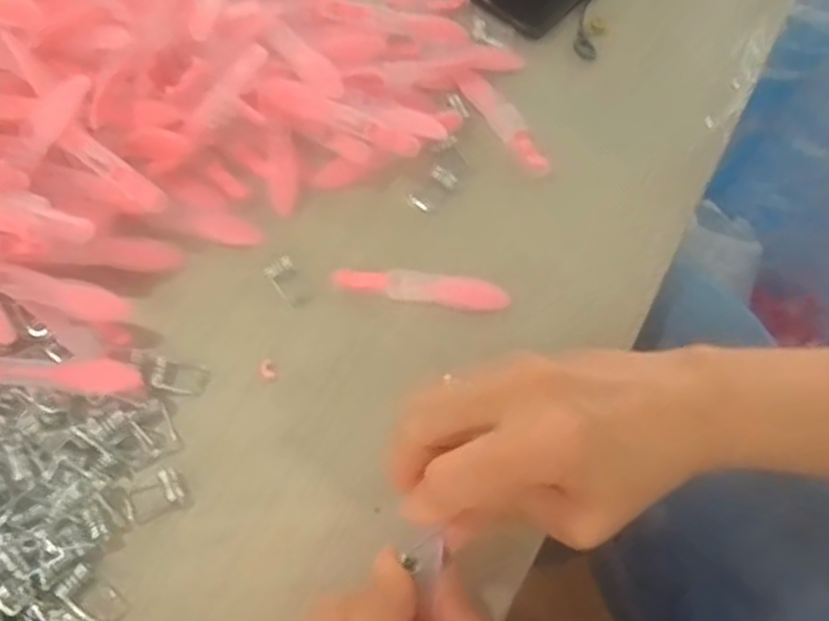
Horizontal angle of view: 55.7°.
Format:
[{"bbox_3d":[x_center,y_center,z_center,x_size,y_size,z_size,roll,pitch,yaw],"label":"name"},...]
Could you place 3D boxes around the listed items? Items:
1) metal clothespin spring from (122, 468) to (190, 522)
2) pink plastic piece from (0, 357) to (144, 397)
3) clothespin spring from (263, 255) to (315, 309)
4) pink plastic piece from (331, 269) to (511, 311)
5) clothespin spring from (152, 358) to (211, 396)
[{"bbox_3d":[-0.105,0.074,0.315,0.025,0.007,0.017,-21,68,-12],"label":"metal clothespin spring"},{"bbox_3d":[-0.153,0.025,0.319,0.079,0.010,0.015,2,65,-2],"label":"pink plastic piece"},{"bbox_3d":[-0.056,-0.013,0.354,0.013,0.004,0.024,-37,72,-18],"label":"clothespin spring"},{"bbox_3d":[0.003,-0.010,0.352,0.078,0.009,0.014,5,65,-1],"label":"pink plastic piece"},{"bbox_3d":[-0.100,0.028,0.335,0.023,0.005,0.014,10,65,2],"label":"clothespin spring"}]

